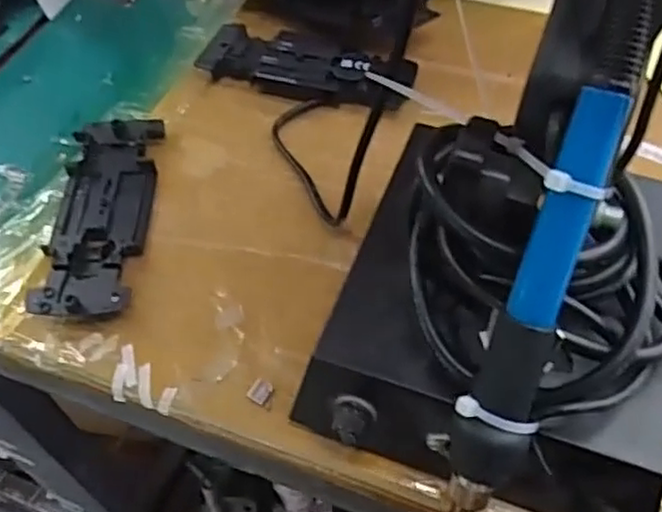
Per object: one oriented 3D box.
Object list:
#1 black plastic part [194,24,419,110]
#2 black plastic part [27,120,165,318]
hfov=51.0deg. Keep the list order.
[{"bbox_3d":[-0.016,-0.110,0.405,0.123,0.010,0.047,15,56,14],"label":"black plastic part"},{"bbox_3d":[-0.114,-0.022,0.348,0.045,0.012,0.119,-2,54,2],"label":"black plastic part"}]

